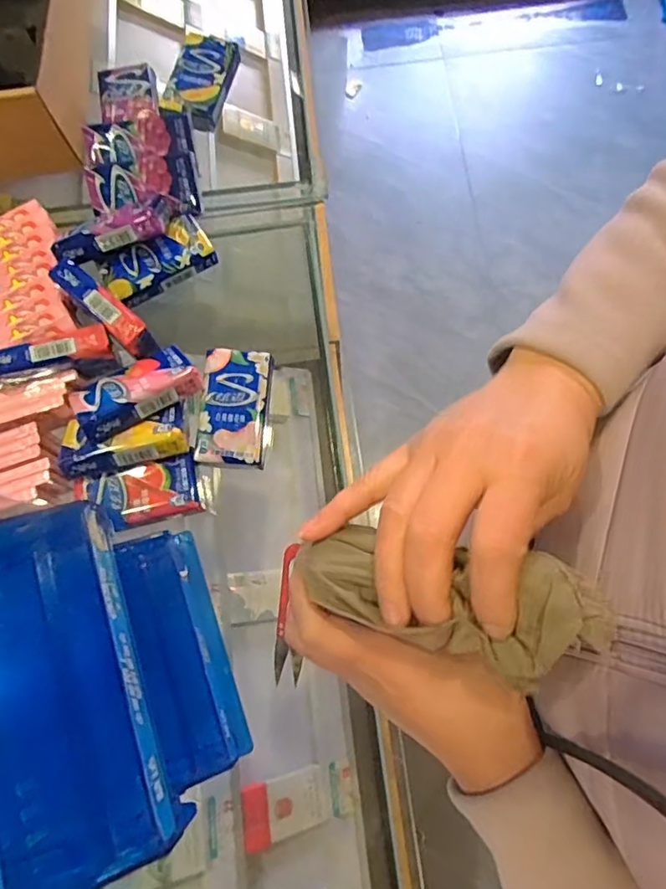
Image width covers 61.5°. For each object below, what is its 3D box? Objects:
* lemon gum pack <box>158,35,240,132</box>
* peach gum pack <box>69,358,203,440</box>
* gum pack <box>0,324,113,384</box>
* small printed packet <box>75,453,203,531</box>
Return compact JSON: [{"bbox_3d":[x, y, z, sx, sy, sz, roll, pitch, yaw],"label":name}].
[{"bbox_3d":[-0.126,-0.343,0.529,0.051,0.022,0.095,15,75,6],"label":"lemon gum pack"},{"bbox_3d":[-0.150,-0.041,0.430,0.092,0.021,0.047,-27,43,-14],"label":"peach gum pack"},{"bbox_3d":[-0.216,-0.066,0.426,0.093,0.034,0.021,-16,74,-2],"label":"gum pack"},{"bbox_3d":[-0.146,0.039,0.421,0.089,0.010,0.044,-14,74,-2],"label":"small printed packet"}]

